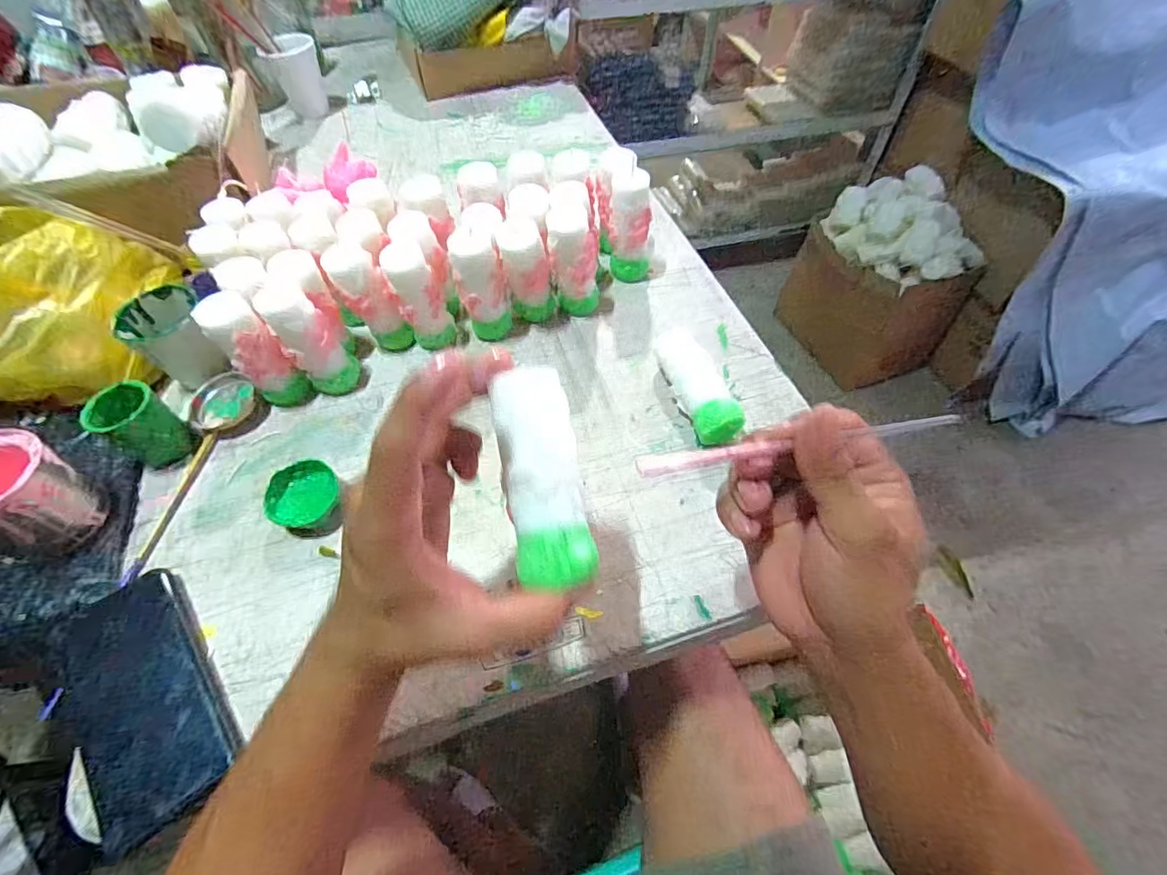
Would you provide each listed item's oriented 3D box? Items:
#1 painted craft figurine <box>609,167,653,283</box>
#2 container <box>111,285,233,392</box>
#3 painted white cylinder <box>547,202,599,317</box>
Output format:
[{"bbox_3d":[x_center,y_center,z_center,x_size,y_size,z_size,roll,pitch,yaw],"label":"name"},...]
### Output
[{"bbox_3d":[0.052,-0.226,0.540,0.045,0.111,0.053,5,55,3],"label":"painted craft figurine"},{"bbox_3d":[-0.373,-0.090,0.479,0.067,0.070,0.065,-38,63,-24],"label":"container"},{"bbox_3d":[-0.009,-0.168,0.506,0.046,0.104,0.044,1,54,0],"label":"painted white cylinder"}]

